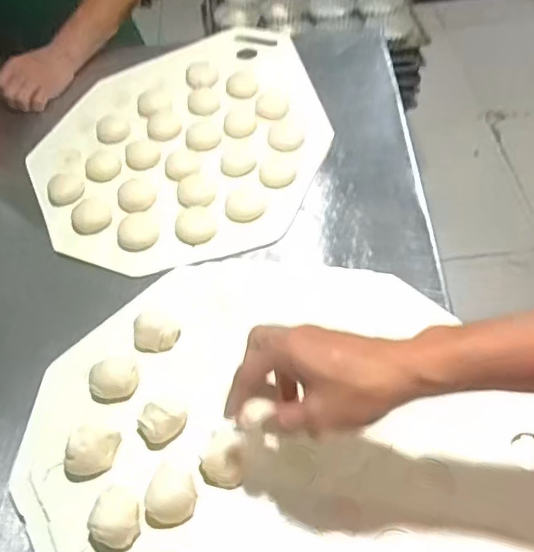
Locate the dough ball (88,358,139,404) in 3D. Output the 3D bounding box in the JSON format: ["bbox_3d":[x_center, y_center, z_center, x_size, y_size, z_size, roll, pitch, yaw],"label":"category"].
[{"bbox_3d":[-0.155,0.107,0.582,0.051,0.024,0.045,-4,54,2],"label":"dough ball"}]

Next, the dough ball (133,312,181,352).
[{"bbox_3d":[-0.118,0.061,0.611,0.052,0.023,0.045,-5,54,2],"label":"dough ball"}]

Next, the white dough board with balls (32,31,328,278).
[{"bbox_3d":[-0.126,-0.207,0.825,0.408,0.031,0.461,-13,54,-4],"label":"white dough board with balls"}]

